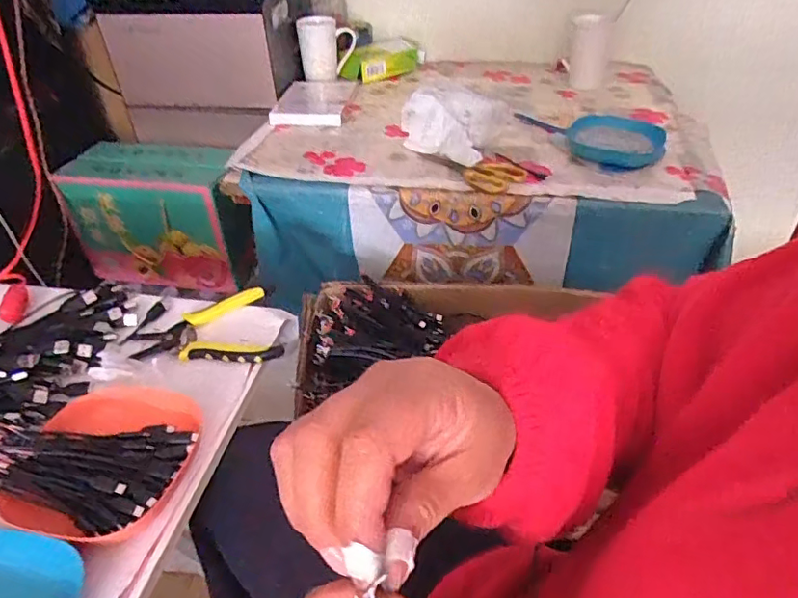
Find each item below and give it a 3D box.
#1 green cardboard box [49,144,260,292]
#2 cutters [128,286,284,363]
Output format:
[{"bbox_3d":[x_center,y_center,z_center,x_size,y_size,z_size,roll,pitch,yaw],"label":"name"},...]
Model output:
[{"bbox_3d":[-0.439,-0.162,1.126,0.369,0.236,0.143,7,40,10],"label":"green cardboard box"},{"bbox_3d":[-0.204,0.037,0.593,0.141,0.012,0.119,-16,41,-17],"label":"cutters"}]

